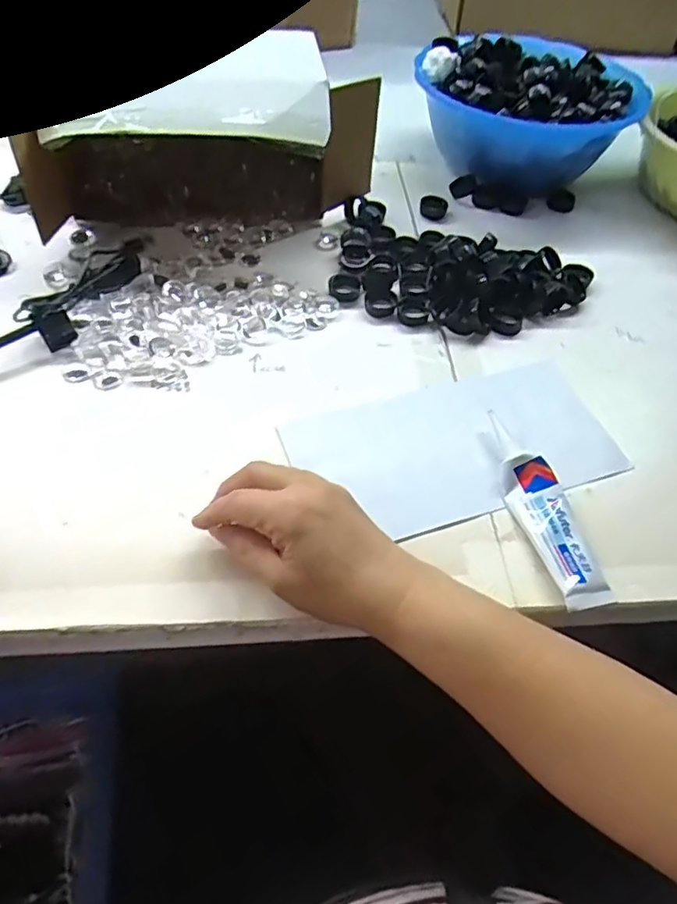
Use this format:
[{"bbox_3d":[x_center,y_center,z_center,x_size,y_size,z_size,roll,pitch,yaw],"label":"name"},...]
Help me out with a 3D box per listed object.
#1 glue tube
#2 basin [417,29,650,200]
[{"bbox_3d":[0.135,0.033,0.406,0.034,0.016,0.146,-10,54,-13],"label":"glue tube"},{"bbox_3d":[0.211,-0.371,0.672,0.201,0.089,0.201,3,52,-4],"label":"basin"}]

